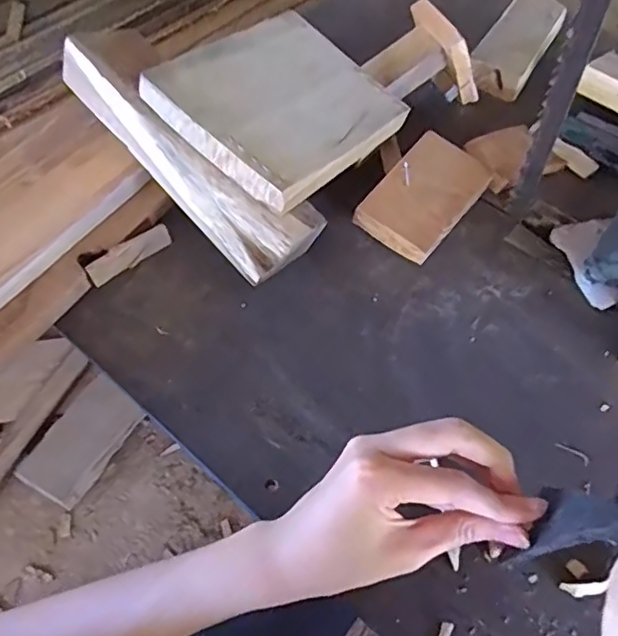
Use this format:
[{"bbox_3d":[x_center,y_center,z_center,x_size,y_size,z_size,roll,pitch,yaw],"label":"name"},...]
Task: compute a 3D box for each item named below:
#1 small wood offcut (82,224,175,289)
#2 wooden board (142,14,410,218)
[{"bbox_3d":[-0.137,-0.049,0.451,0.068,0.013,0.016,-35,64,-22],"label":"small wood offcut"},{"bbox_3d":[-0.018,-0.175,0.473,0.145,0.021,0.180,43,57,5],"label":"wooden board"}]

